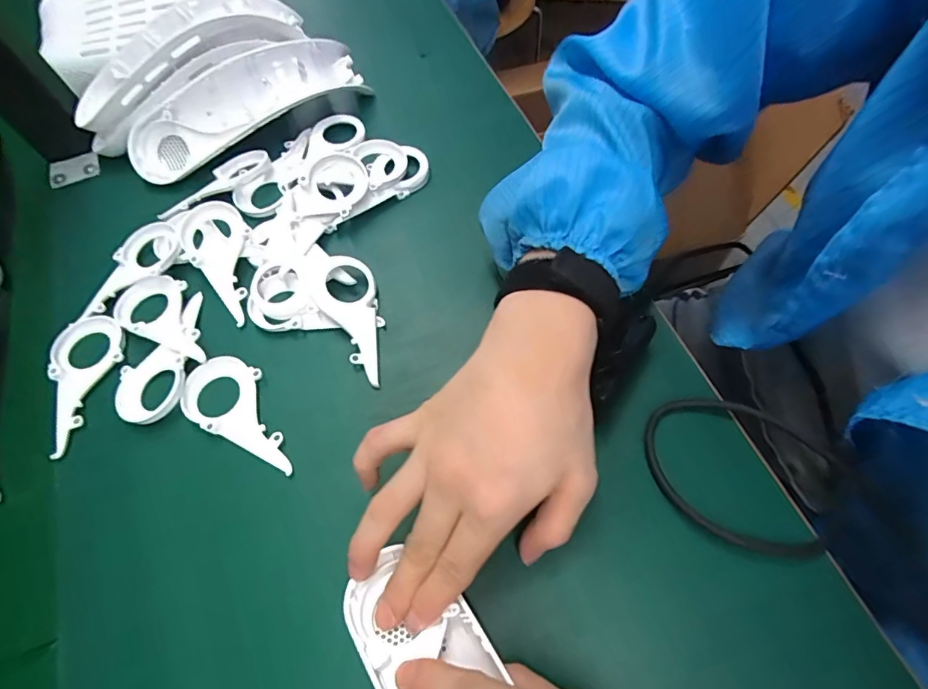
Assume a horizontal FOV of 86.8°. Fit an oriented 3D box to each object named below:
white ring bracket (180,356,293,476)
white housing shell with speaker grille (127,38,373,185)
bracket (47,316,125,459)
[{"bbox_3d":[-0.135,0.038,0.304,0.089,0.004,0.046,22,66,14],"label":"white ring bracket"},{"bbox_3d":[-0.176,-0.194,0.393,0.199,0.052,0.047,-27,66,-12],"label":"white housing shell with speaker grille"},{"bbox_3d":[-0.245,0.023,0.318,0.046,0.007,0.094,-12,63,-2],"label":"bracket"}]

